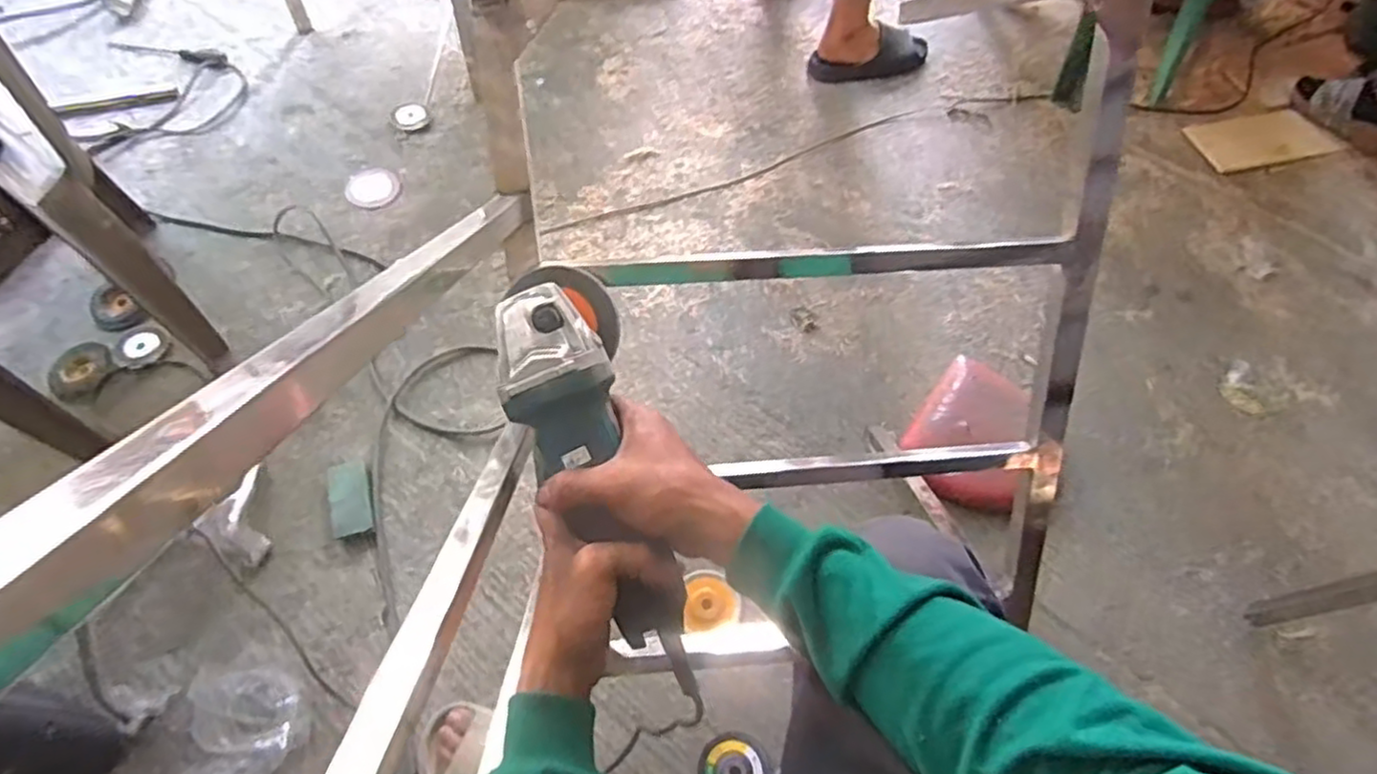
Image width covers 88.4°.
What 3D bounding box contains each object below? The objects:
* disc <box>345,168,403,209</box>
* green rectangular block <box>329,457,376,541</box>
[{"bbox_3d":[-0.620,-0.393,1.393,0.101,0.004,0.104,1,60,-2],"label":"disc"},{"bbox_3d":[-0.506,0.167,1.060,0.060,0.020,0.110,-16,62,-11],"label":"green rectangular block"}]

